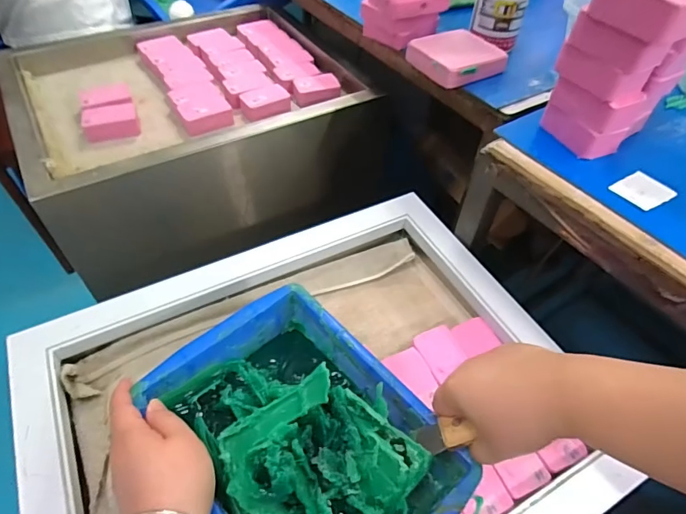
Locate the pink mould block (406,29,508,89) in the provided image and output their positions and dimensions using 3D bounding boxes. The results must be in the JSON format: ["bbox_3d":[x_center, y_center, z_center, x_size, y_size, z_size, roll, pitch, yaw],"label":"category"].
[{"bbox_3d":[0.141,-0.250,0.552,0.105,0.020,0.090,-22,54,-20],"label":"pink mould block"}]

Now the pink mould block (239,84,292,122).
[{"bbox_3d":[-0.120,-0.241,0.692,0.074,0.028,0.045,-23,55,-21],"label":"pink mould block"}]

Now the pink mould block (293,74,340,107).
[{"bbox_3d":[-0.045,-0.277,0.732,0.074,0.026,0.053,-10,51,-12],"label":"pink mould block"}]

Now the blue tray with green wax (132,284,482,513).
[{"bbox_3d":[-0.034,0.149,0.369,0.174,0.097,0.243,-33,59,-27],"label":"blue tray with green wax"}]

